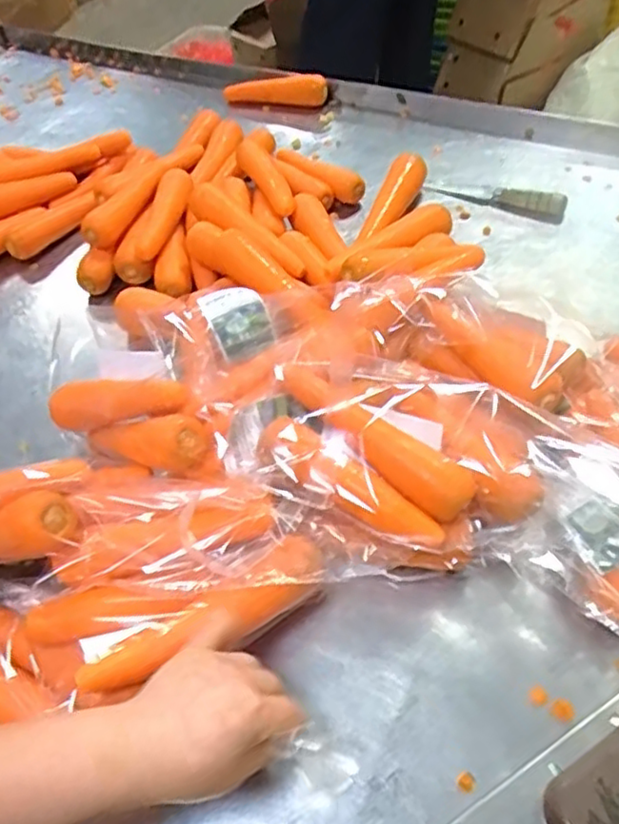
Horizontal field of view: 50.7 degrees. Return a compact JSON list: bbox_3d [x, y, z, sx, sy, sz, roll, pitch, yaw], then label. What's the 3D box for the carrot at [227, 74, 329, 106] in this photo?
[{"bbox_3d":[-0.061,-0.560,1.145,0.182,0.044,0.052,-4,50,2],"label":"carrot"}]

